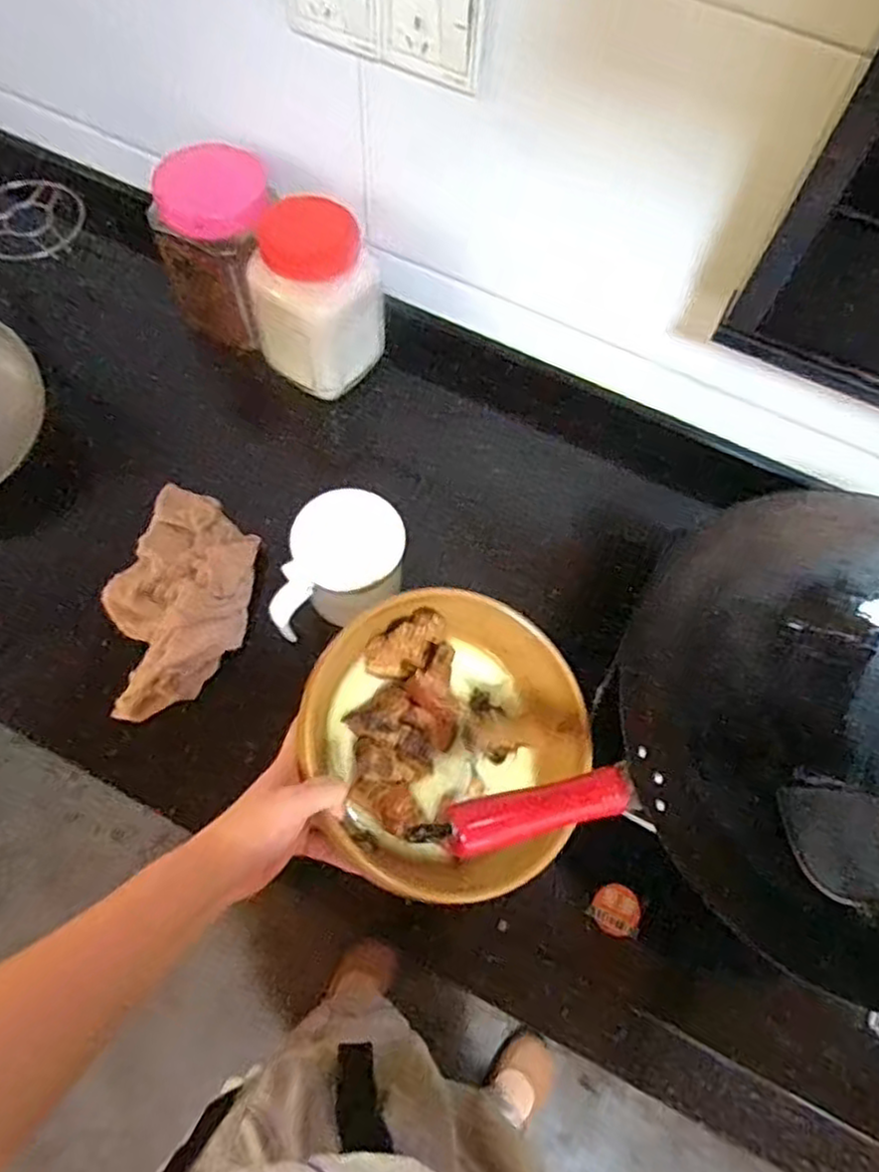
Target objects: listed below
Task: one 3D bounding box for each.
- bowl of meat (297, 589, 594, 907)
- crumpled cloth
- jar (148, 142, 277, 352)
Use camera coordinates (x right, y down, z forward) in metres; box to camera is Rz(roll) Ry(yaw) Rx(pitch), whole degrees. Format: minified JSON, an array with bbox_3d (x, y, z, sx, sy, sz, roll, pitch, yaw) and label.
[{"bbox_3d":[0.009,0.118,0.560,0.203,0.100,0.218,1,67,-2],"label":"bowl of meat"},{"bbox_3d":[-0.247,0.012,0.679,0.131,0.047,0.225,7,67,0],"label":"crumpled cloth"},{"bbox_3d":[-0.224,-0.355,0.760,0.097,0.173,0.102,21,68,6],"label":"jar"}]

